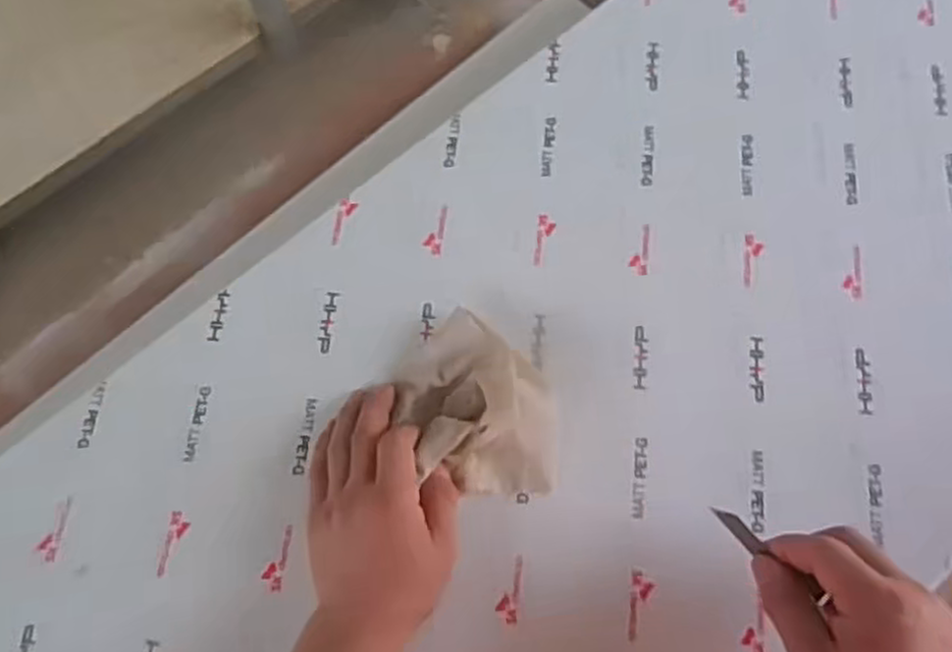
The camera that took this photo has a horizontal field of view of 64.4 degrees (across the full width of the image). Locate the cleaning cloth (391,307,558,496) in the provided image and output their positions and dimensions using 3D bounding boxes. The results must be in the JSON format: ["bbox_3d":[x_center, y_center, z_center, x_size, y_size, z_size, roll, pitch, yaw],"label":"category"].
[{"bbox_3d":[0.001,0.051,0.541,0.107,0.036,0.129,-3,68,2],"label":"cleaning cloth"}]

